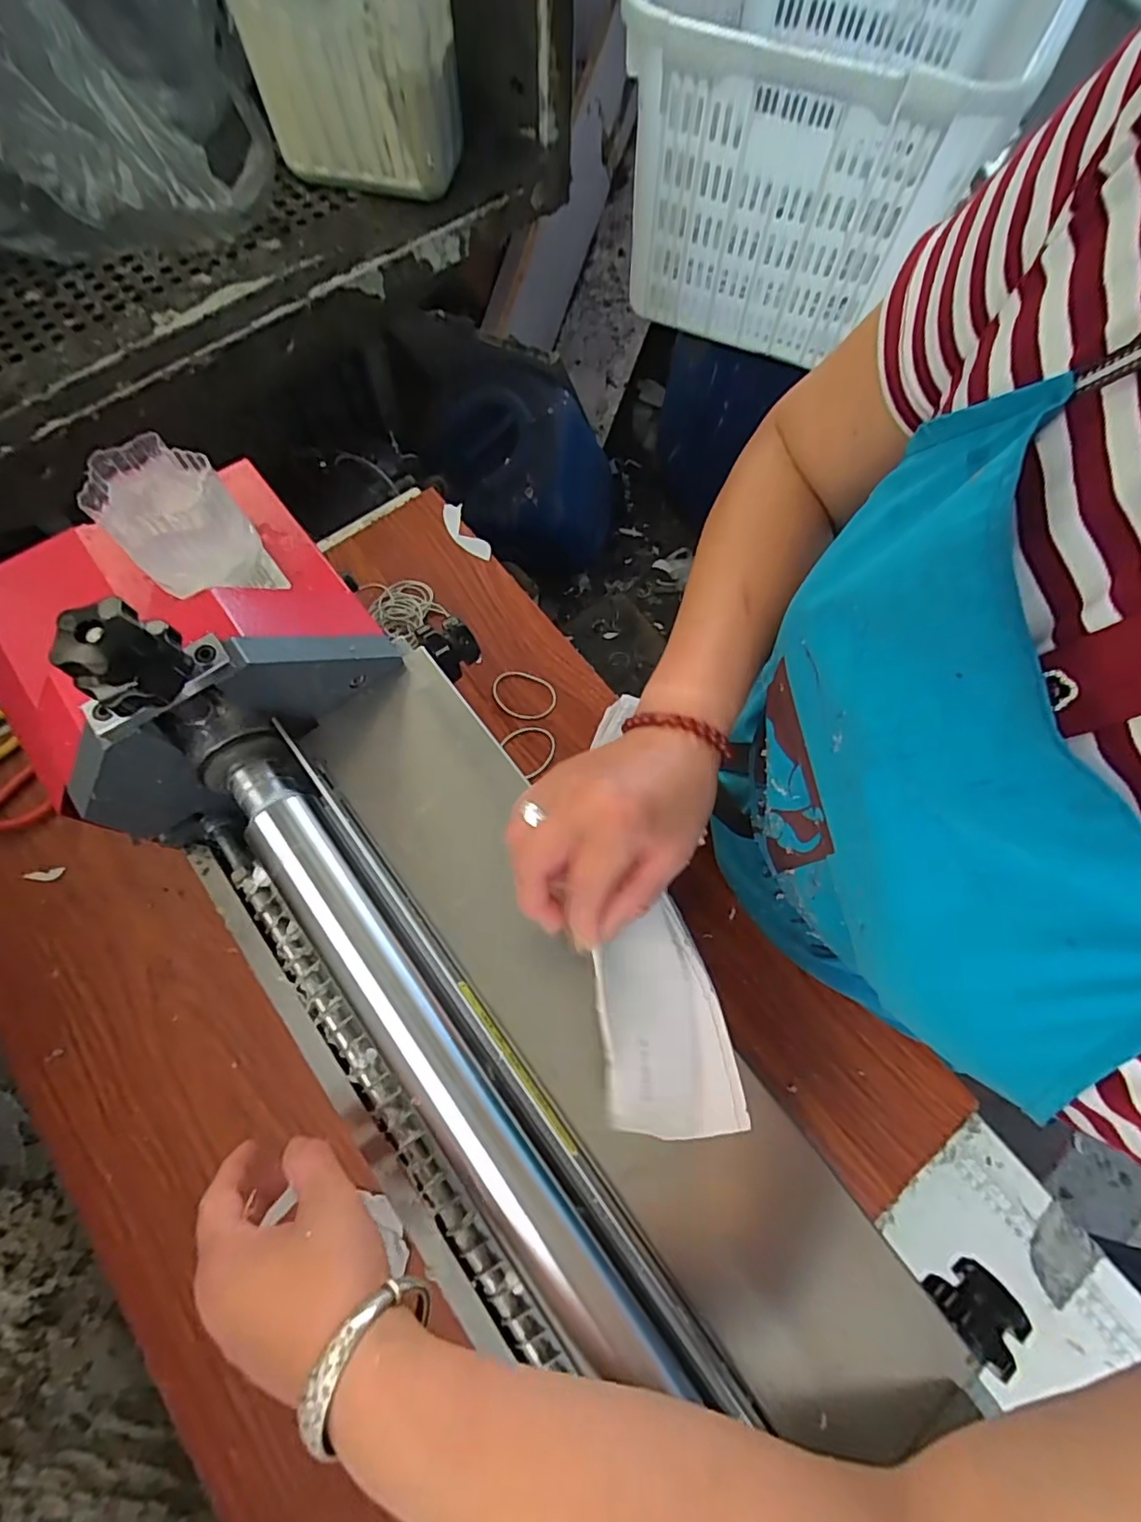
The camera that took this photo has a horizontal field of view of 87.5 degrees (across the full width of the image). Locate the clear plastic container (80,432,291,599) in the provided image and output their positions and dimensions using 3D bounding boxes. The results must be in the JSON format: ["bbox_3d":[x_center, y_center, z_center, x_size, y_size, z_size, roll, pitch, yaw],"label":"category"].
[{"bbox_3d":[-0.252,-0.151,0.389,0.076,0.071,0.083,-31,75,-12],"label":"clear plastic container"}]

